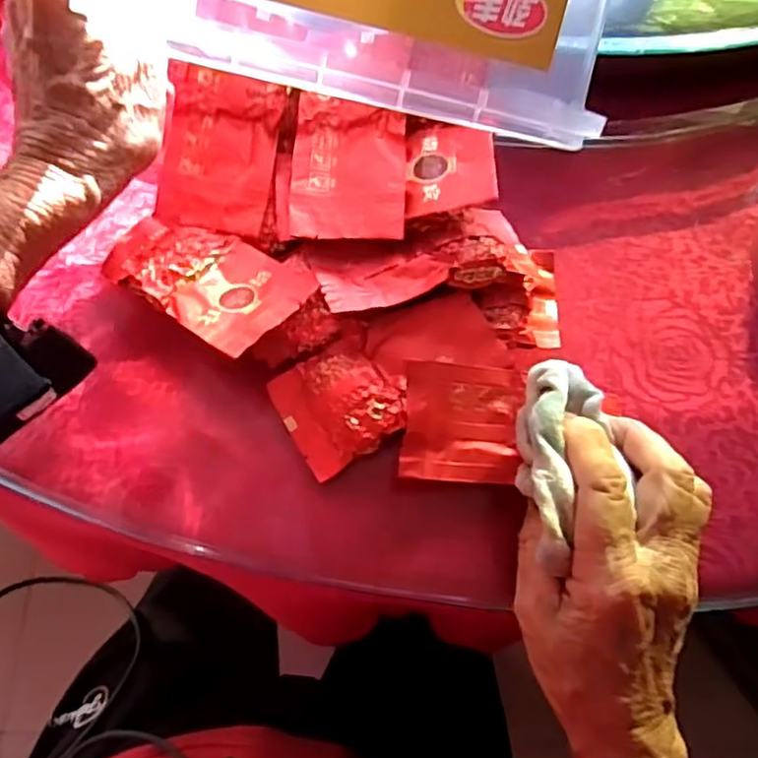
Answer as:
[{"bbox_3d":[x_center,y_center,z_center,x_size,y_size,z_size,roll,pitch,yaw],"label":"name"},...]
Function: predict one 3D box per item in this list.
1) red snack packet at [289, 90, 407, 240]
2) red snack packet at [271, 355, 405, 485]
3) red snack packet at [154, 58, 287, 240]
[{"bbox_3d":[-0.015,-0.104,0.329,0.055,0.015,0.069,4,71,-1],"label":"red snack packet"},{"bbox_3d":[-0.017,0.012,0.328,0.057,0.019,0.054,-27,75,-11],"label":"red snack packet"},{"bbox_3d":[-0.082,-0.116,0.345,0.055,0.009,0.077,12,99,-3],"label":"red snack packet"}]

